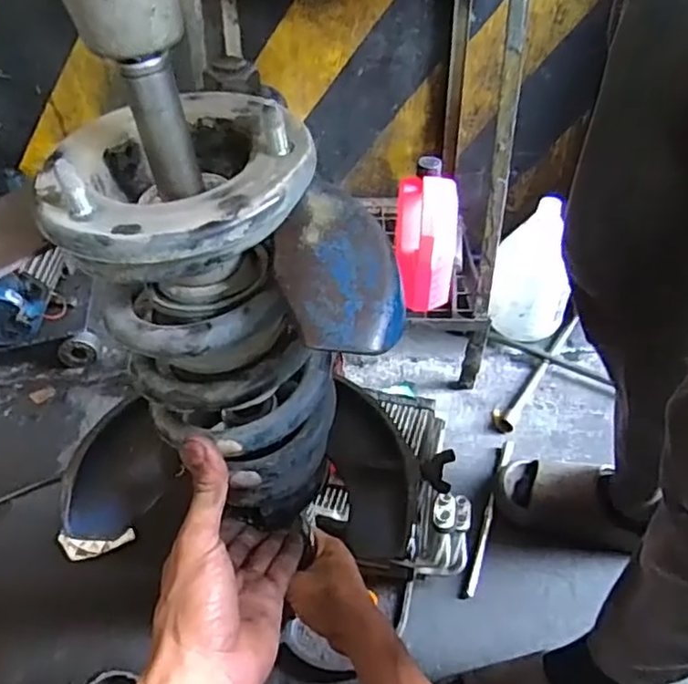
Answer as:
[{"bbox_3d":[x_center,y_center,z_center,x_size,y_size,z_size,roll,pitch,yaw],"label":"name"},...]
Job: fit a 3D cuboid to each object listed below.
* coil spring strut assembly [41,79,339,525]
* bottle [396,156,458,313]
[{"bbox_3d":[-0.060,0.000,0.392,0.122,0.301,0.120,0,44,12],"label":"coil spring strut assembly"},{"bbox_3d":[0.137,-0.179,1.076,0.088,0.252,0.101,-5,9,-35],"label":"bottle"}]

